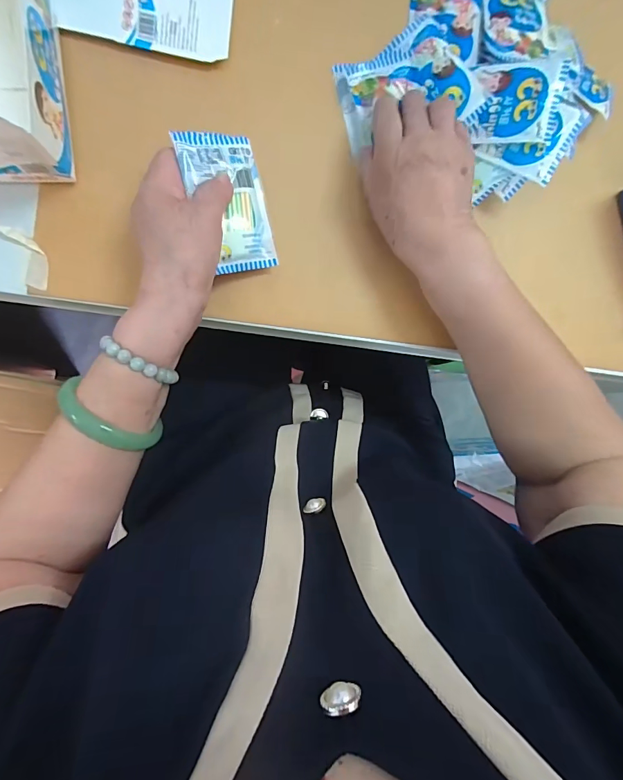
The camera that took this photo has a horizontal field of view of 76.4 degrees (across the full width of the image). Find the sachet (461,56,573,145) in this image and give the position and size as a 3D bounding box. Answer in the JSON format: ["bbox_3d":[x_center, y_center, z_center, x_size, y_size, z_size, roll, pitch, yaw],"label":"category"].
[{"bbox_3d":[0.175,-0.250,0.343,0.072,0.009,0.065,13,100,21],"label":"sachet"}]

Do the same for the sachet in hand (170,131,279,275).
[{"bbox_3d":[-0.066,-0.149,0.318,0.062,0.008,0.102,-19,103,-28],"label":"sachet in hand"}]

